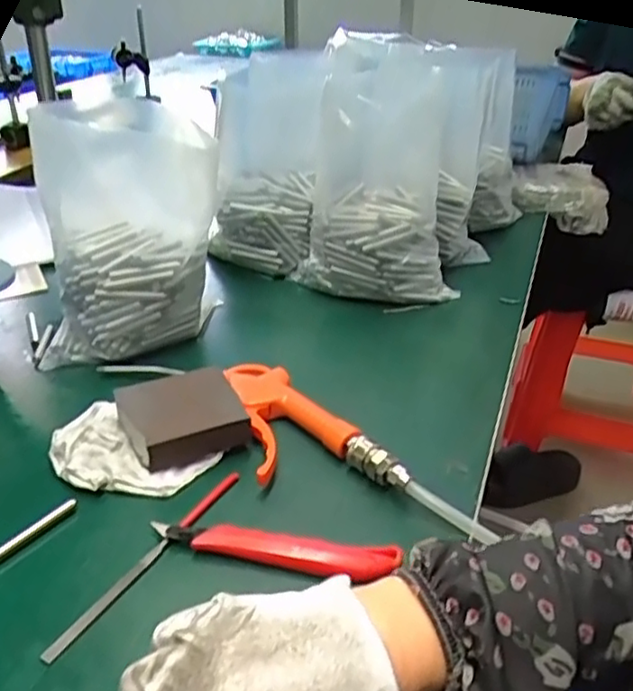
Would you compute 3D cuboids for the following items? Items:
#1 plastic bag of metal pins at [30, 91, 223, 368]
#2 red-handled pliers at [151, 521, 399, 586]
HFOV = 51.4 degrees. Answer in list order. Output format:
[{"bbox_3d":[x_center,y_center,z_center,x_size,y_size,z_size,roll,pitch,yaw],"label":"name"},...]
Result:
[{"bbox_3d":[-0.166,-0.095,0.563,0.153,0.206,0.094,-12,33,-18],"label":"plastic bag of metal pins"},{"bbox_3d":[-0.026,0.122,0.390,0.146,0.013,0.020,5,31,9],"label":"red-handled pliers"}]

